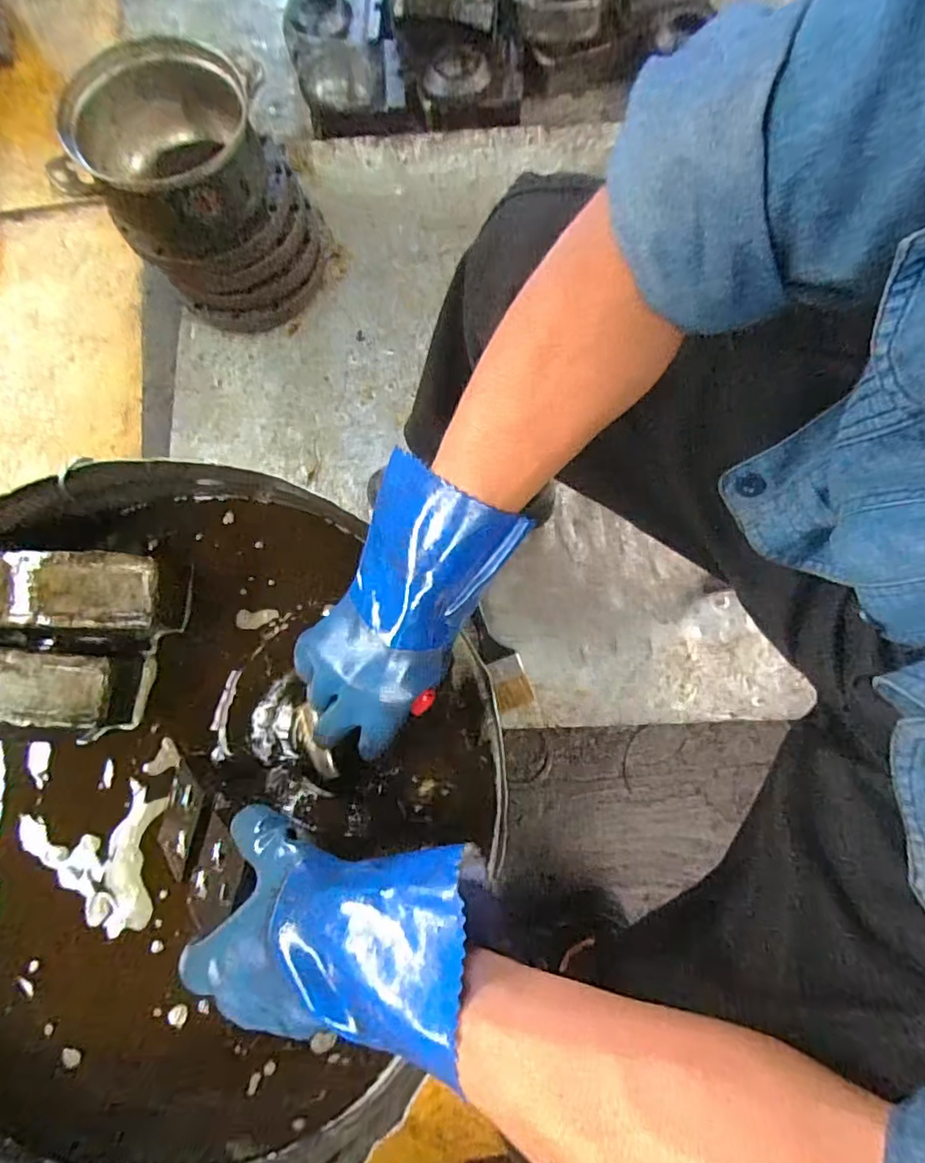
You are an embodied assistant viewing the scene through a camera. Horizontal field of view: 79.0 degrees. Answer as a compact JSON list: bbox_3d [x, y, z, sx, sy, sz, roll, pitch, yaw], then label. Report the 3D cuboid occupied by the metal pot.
[{"bbox_3d":[-0.385,-0.590,0.874,0.263,0.291,0.254,0,77,2],"label":"metal pot"}]

